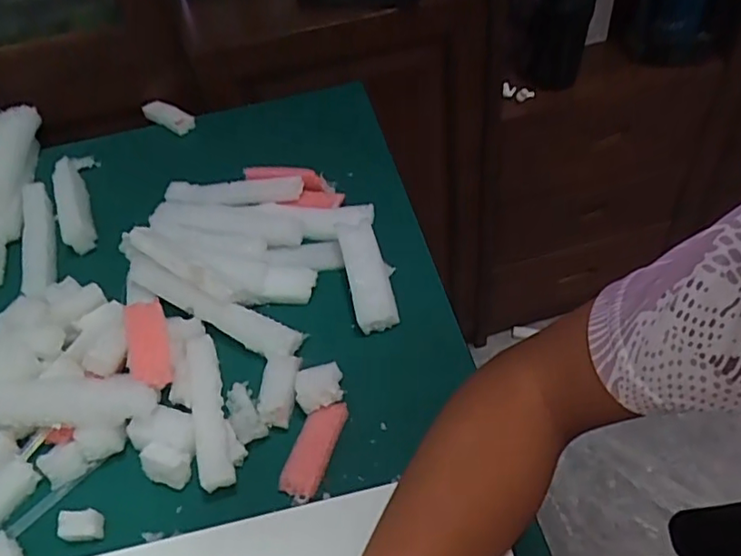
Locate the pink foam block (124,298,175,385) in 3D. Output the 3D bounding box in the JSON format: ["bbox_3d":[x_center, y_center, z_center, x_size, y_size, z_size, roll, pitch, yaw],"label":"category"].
[{"bbox_3d":[-0.172,0.050,0.460,0.030,0.019,0.077,-17,65,-10],"label":"pink foam block"}]

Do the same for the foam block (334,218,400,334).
[{"bbox_3d":[-0.001,-0.004,0.507,0.038,0.034,0.104,-13,46,-4],"label":"foam block"}]

